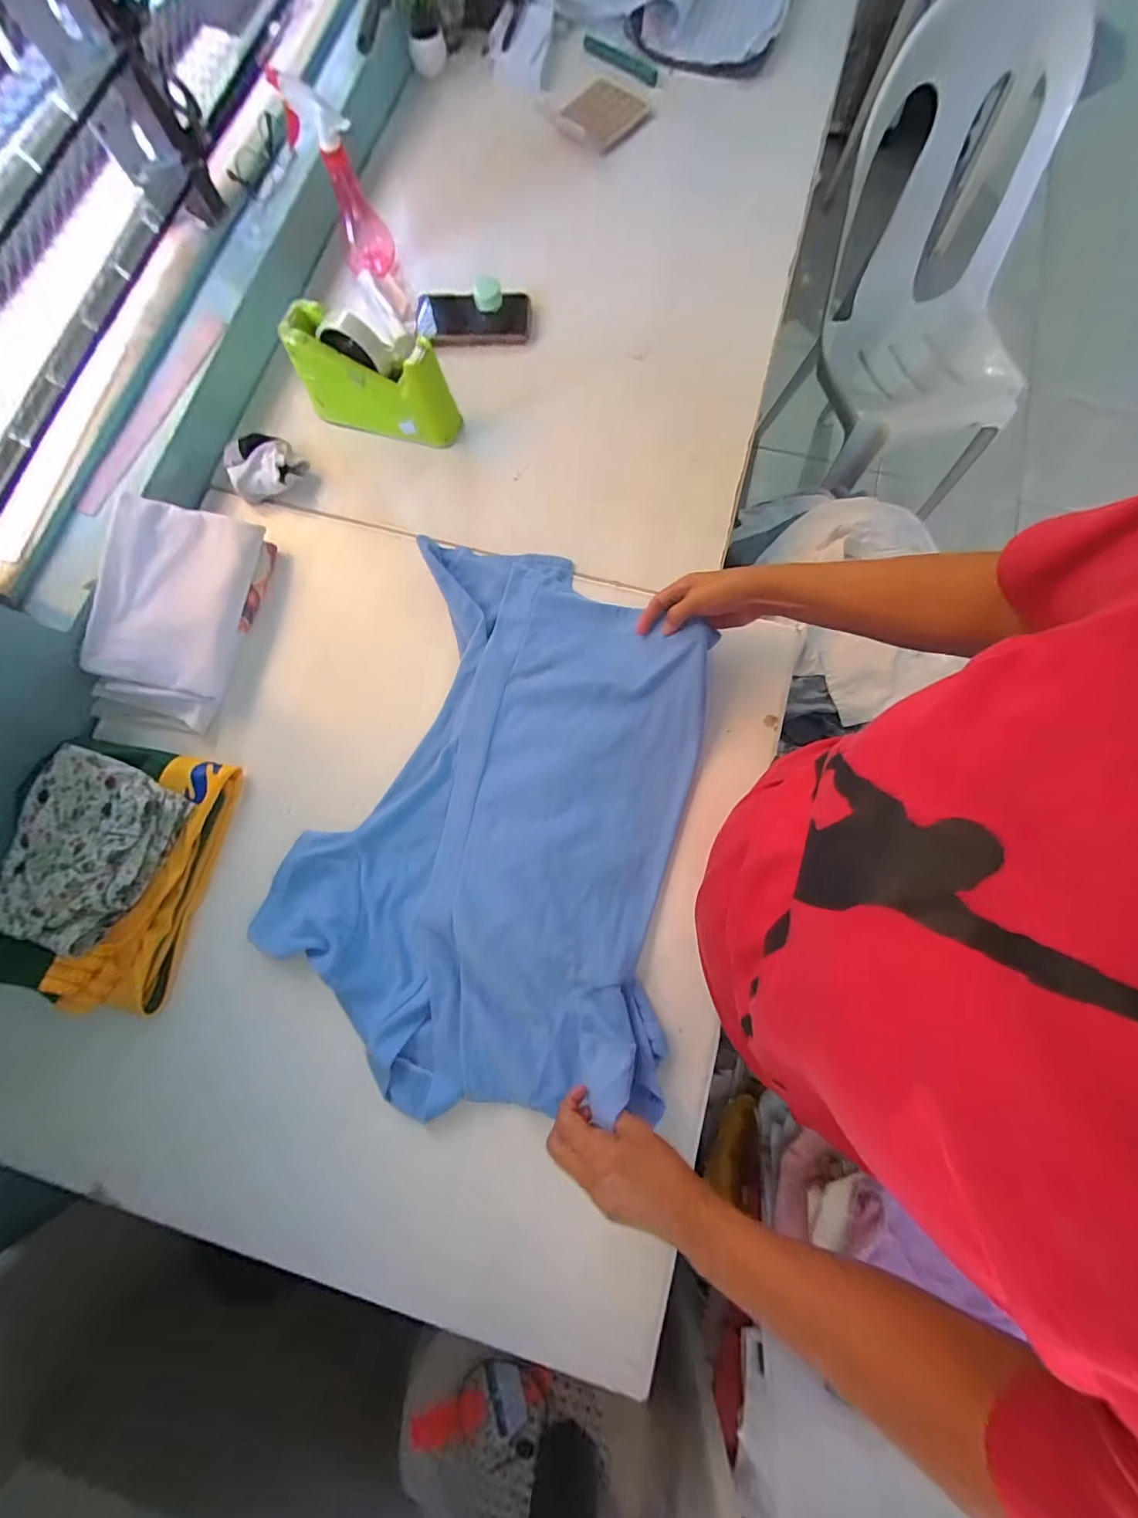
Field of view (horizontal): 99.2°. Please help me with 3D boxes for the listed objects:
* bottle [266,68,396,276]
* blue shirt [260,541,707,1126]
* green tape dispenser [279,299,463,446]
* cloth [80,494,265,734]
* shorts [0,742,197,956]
[{"bbox_3d":[-0.309,-0.783,0.659,0.081,0.176,0.057,-20,79,-3],"label":"bottle"},{"bbox_3d":[-0.077,0.043,0.524,0.404,0.052,0.583,10,79,3],"label":"blue shirt"},{"bbox_3d":[-0.243,-0.477,0.615,0.198,0.103,0.070,24,80,6],"label":"green tape dispenser"},{"bbox_3d":[-0.468,-0.176,0.568,0.153,0.051,0.242,11,79,3],"label":"cloth"},{"bbox_3d":[-0.509,0.092,0.512,0.148,0.050,0.178,22,80,5],"label":"shorts"}]

